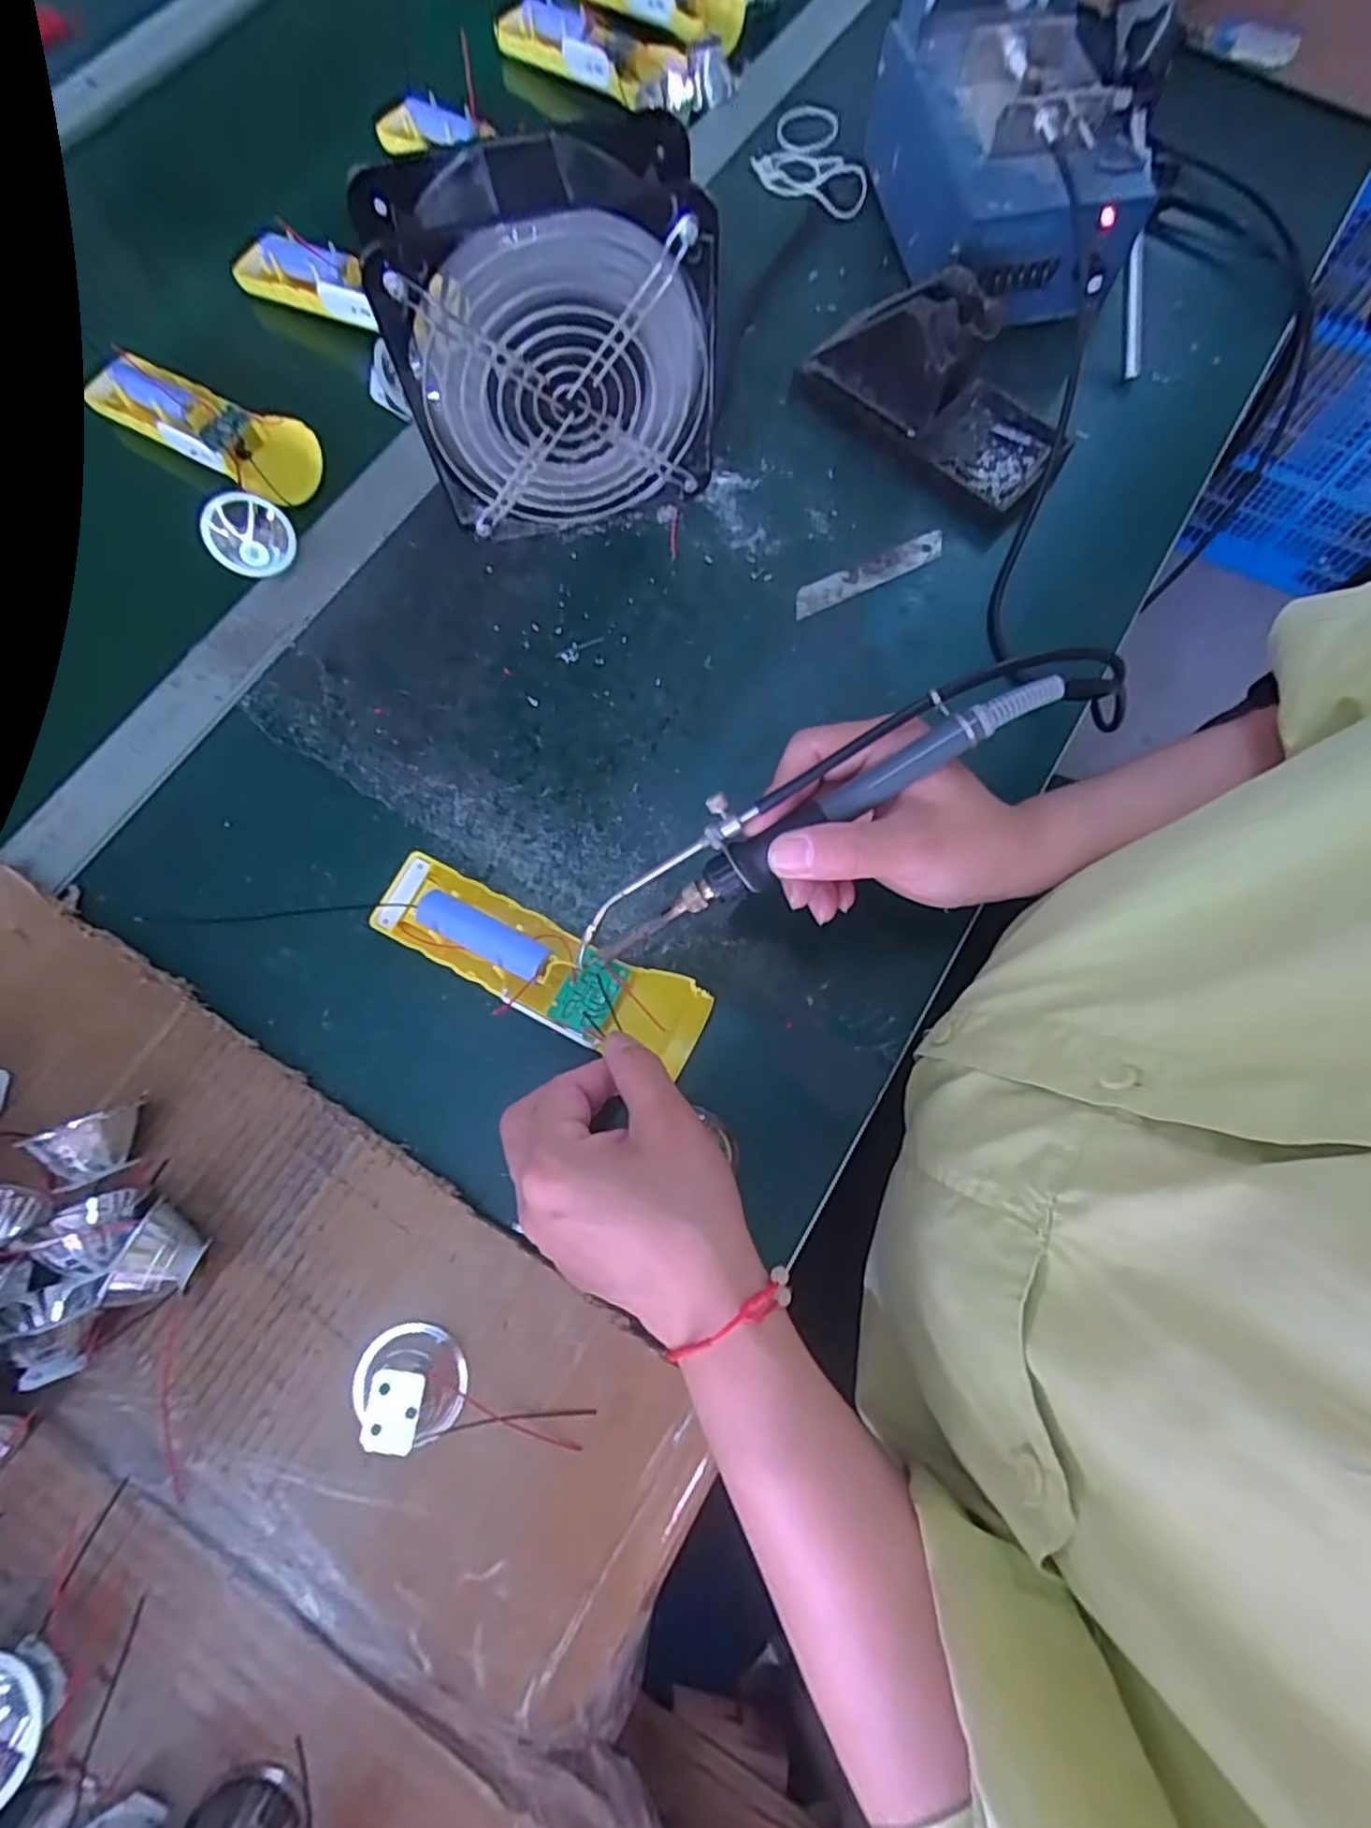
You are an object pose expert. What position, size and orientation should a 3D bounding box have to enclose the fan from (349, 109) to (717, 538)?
[{"bbox_3d":[-0.061,-0.271,0.351,0.147,0.149,0.063,-9,74,-3],"label":"fan"}]

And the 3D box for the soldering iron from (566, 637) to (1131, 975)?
[{"bbox_3d":[0.054,-0.041,0.271,0.223,0.020,0.036,-29,75,10],"label":"soldering iron"}]

